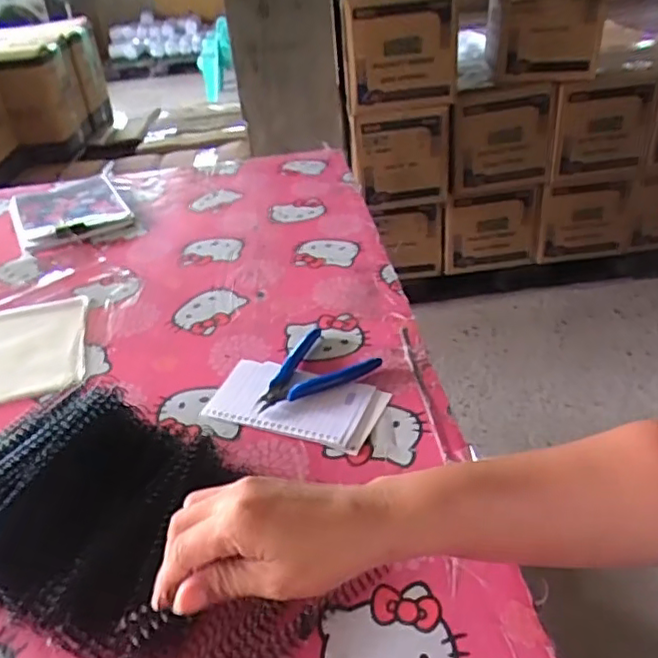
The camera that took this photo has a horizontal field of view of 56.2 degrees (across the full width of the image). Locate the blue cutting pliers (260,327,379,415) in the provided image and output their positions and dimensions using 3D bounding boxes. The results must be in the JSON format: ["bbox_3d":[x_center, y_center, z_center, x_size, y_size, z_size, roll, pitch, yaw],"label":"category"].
[{"bbox_3d":[-0.021,0.040,0.570,0.090,0.014,0.113,26,45,36],"label":"blue cutting pliers"}]

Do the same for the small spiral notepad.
[{"bbox_3d":[-0.031,0.062,0.550,0.152,0.012,0.084,12,38,22],"label":"small spiral notepad"}]

